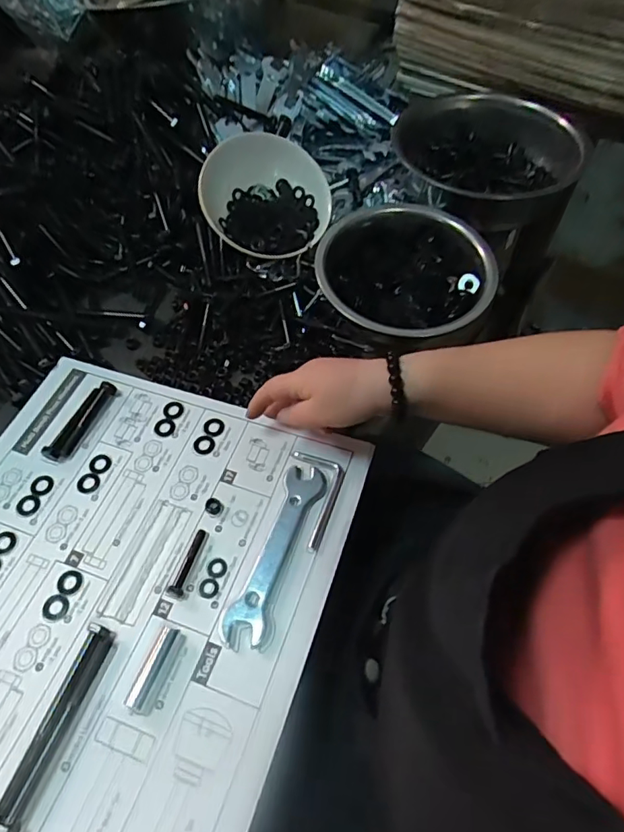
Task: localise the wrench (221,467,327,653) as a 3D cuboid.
[{"bbox_3d":[-0.028,0.106,0.420,0.034,0.006,0.153,17,60,13],"label":"wrench"}]

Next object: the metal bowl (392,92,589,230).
[{"bbox_3d":[0.209,-0.308,0.631,0.211,0.064,0.240,-3,58,1],"label":"metal bowl"}]

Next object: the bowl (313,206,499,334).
[{"bbox_3d":[0.091,-0.145,0.542,0.166,0.056,0.176,-1,58,2],"label":"bowl"}]

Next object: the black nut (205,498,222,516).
[{"bbox_3d":[-0.083,0.076,0.443,0.014,0.004,0.013,-1,58,2],"label":"black nut"}]

